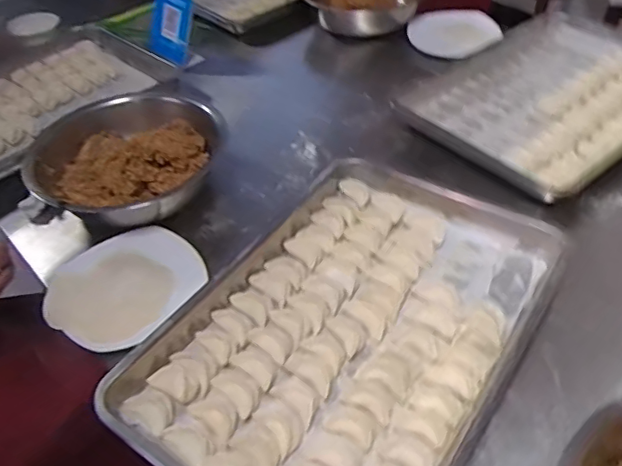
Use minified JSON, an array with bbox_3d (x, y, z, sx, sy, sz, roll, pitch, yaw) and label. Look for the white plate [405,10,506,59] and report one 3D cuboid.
[{"bbox_3d":[0.296,-0.417,1.175,0.185,0.017,0.209,-4,45,0],"label":"white plate"}]

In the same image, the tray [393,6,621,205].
[{"bbox_3d":[0.431,-0.249,0.984,0.494,0.048,0.364,-30,51,-23],"label":"tray"}]

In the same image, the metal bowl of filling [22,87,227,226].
[{"bbox_3d":[-0.273,-0.124,0.899,0.283,0.112,0.289,-2,45,2],"label":"metal bowl of filling"}]

